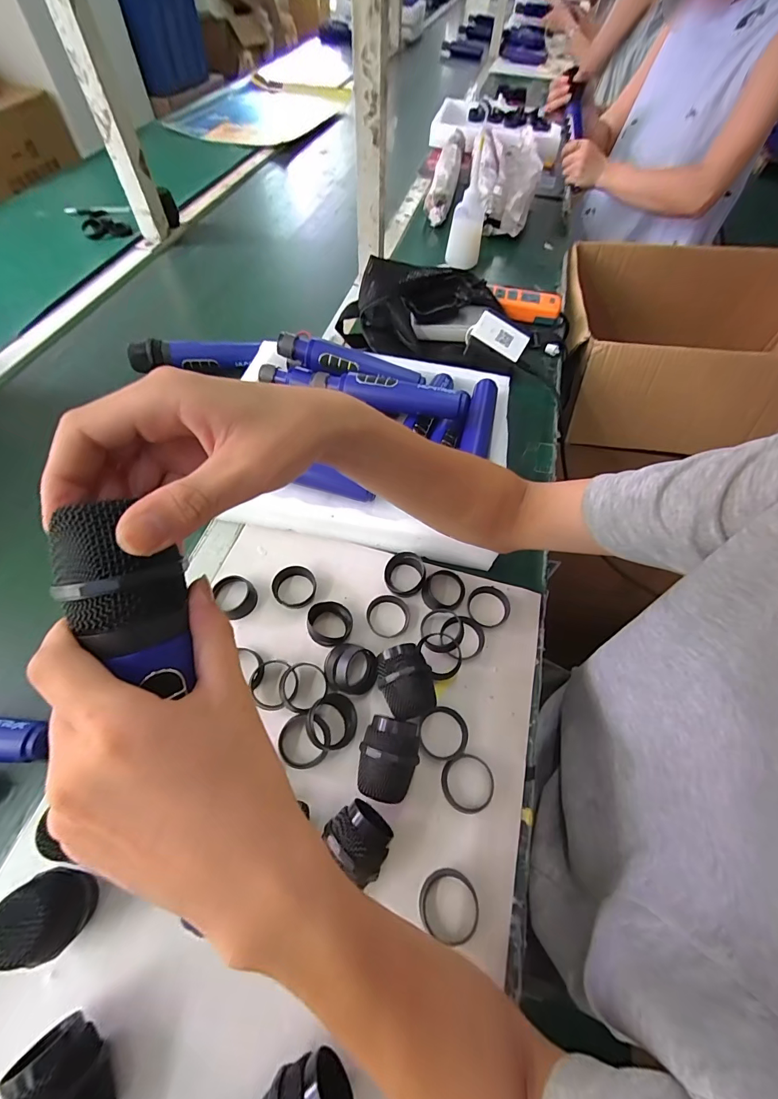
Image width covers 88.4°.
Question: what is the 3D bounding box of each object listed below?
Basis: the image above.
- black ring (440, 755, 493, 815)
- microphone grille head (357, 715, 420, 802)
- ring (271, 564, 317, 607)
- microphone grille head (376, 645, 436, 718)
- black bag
[{"bbox_3d":[0.066,0.195,0.334,0.044,0.004,0.042,1,59,-2],"label":"black ring"},{"bbox_3d":[0.000,0.170,0.329,0.046,0.046,0.061,10,59,3],"label":"microphone grille head"},{"bbox_3d":[-0.098,0.039,0.414,0.043,0.012,0.044,1,59,-2],"label":"ring"},{"bbox_3d":[0.014,0.119,0.359,0.046,0.053,0.060,-9,60,-8],"label":"microphone grille head"},{"bbox_3d":[0.110,-0.360,0.619,0.344,0.082,0.193,12,59,4],"label":"black bag"}]

